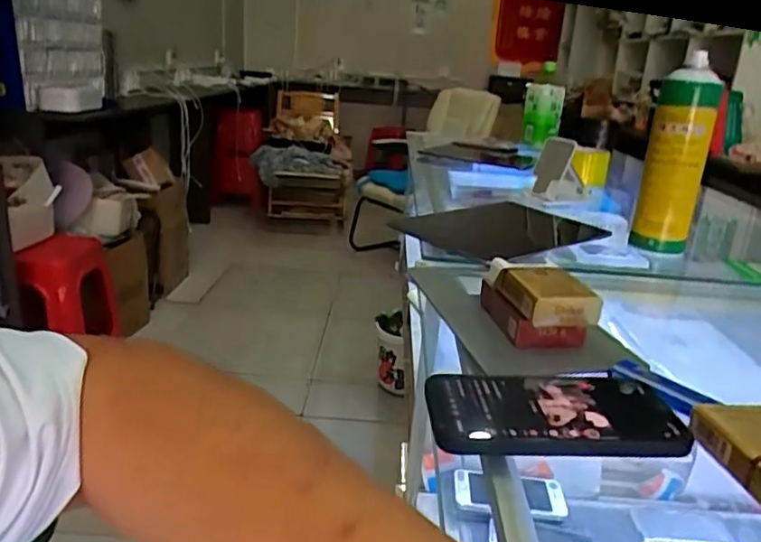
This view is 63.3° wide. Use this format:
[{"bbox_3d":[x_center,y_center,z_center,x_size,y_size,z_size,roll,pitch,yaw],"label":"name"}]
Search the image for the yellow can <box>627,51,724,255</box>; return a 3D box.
[{"bbox_3d":[0.350,-0.133,0.736,0.066,0.211,0.064,12,21,21],"label":"yellow can"}]

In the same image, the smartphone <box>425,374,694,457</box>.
[{"bbox_3d":[0.102,0.084,0.373,0.144,0.012,0.074,2,20,-6],"label":"smartphone"}]

